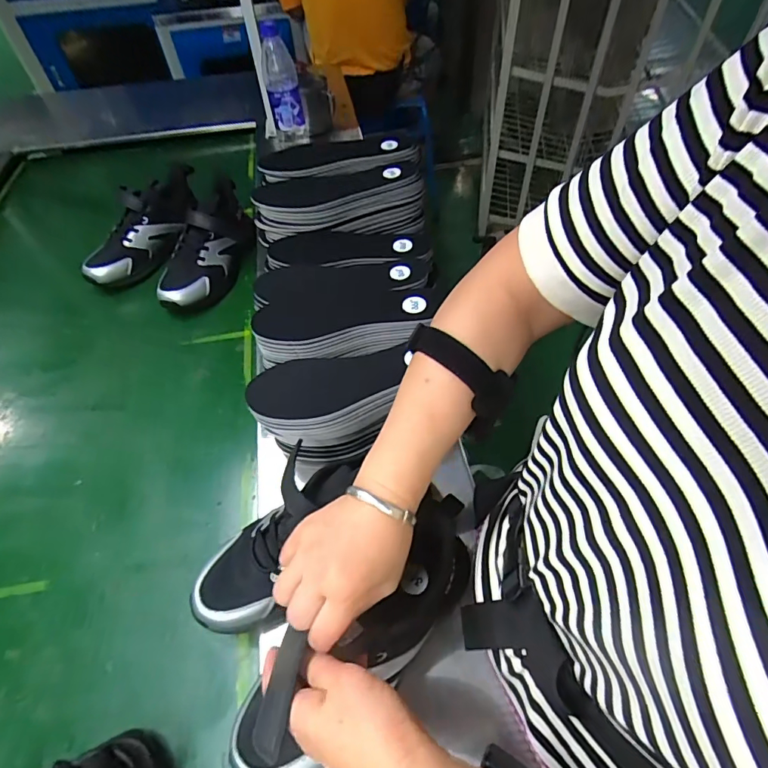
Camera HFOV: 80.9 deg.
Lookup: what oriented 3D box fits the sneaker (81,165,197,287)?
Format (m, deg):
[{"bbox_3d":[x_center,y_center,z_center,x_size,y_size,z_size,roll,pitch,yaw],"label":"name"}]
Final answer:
[{"bbox_3d":[-0.393,-0.264,0.751,0.112,0.110,0.243,29,58,20],"label":"sneaker"}]

